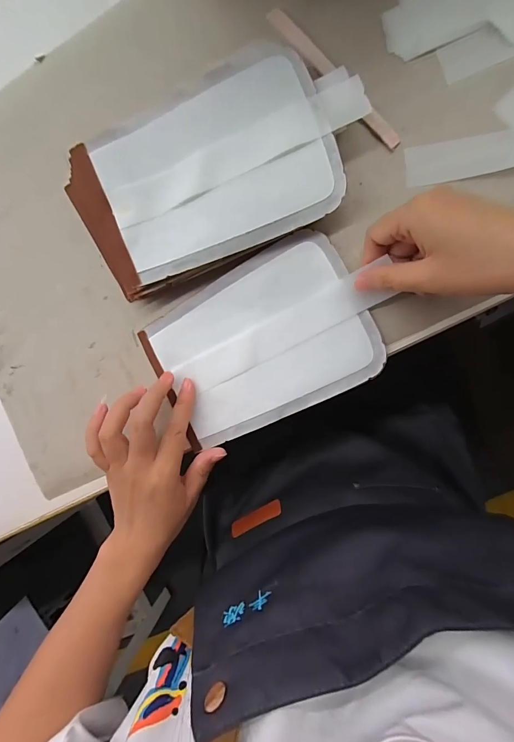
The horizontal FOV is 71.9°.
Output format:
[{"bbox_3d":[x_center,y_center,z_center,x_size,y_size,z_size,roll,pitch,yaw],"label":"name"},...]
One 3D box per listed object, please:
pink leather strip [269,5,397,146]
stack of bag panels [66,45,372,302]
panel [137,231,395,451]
[{"bbox_3d":[0.060,-0.232,0.281,0.012,0.005,0.146,-42,88,9],"label":"pink leather strip"},{"bbox_3d":[-0.036,-0.155,0.287,0.238,0.034,0.129,-23,91,10],"label":"stack of bag panels"},{"bbox_3d":[0.005,-0.022,0.307,0.185,0.008,0.128,-29,90,10],"label":"panel"}]

